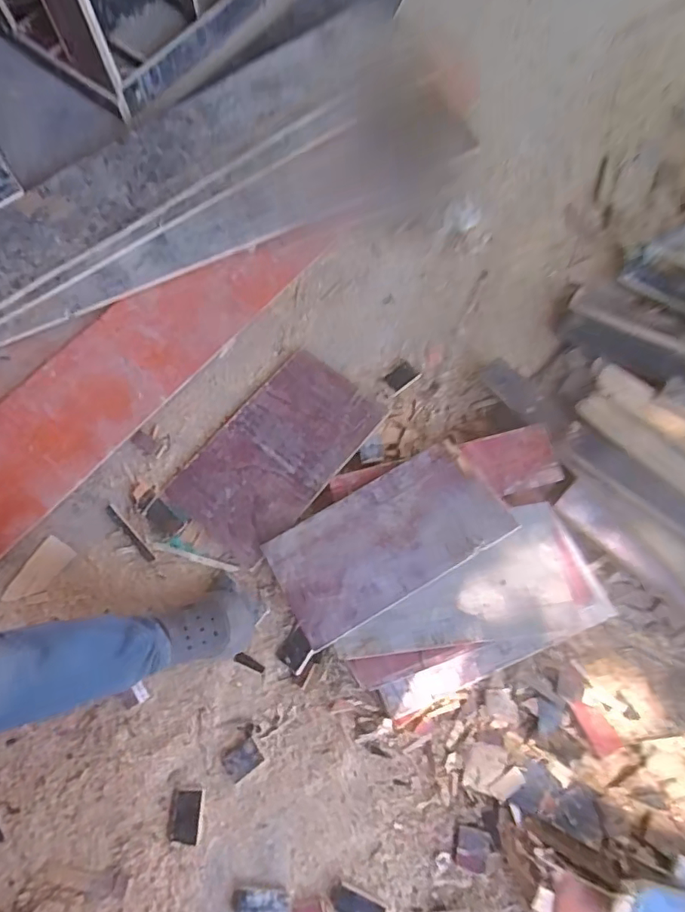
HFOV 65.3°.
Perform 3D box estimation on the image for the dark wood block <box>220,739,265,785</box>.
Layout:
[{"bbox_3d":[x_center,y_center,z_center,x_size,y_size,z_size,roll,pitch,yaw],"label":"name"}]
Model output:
[{"bbox_3d":[-0.181,0.555,0.972,0.066,0.013,0.051,-34,77,-10],"label":"dark wood block"}]

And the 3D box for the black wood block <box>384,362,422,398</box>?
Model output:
[{"bbox_3d":[0.130,-0.171,1.181,0.077,0.012,0.053,-41,79,-11],"label":"black wood block"}]

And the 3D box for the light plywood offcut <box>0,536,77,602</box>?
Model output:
[{"bbox_3d":[-0.615,0.238,1.080,0.071,0.011,0.145,34,77,14],"label":"light plywood offcut"}]

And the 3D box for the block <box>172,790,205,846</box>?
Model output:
[{"bbox_3d":[-0.274,0.639,0.943,0.054,0.022,0.082,1,74,-1],"label":"block"}]

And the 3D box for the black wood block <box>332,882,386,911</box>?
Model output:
[{"bbox_3d":[0.025,0.746,0.883,0.087,0.015,0.041,23,75,6],"label":"black wood block"}]

